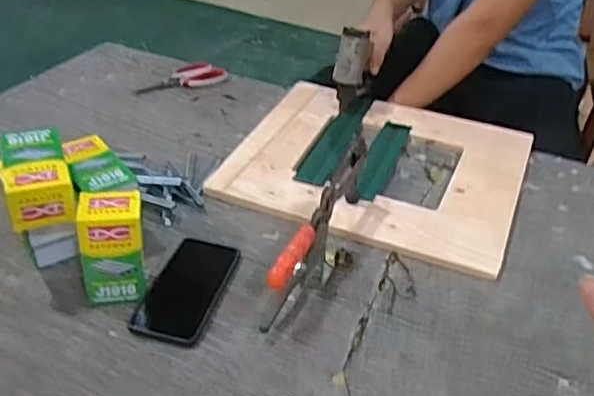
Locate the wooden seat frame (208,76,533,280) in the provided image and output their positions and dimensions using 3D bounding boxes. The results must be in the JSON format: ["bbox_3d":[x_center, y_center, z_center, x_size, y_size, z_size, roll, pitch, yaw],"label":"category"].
[{"bbox_3d":[0.132,-0.059,0.957,0.423,0.016,0.401,17,38,17],"label":"wooden seat frame"}]

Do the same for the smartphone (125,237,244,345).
[{"bbox_3d":[-0.125,0.101,0.712,0.079,0.009,0.167,11,36,9],"label":"smartphone"}]

